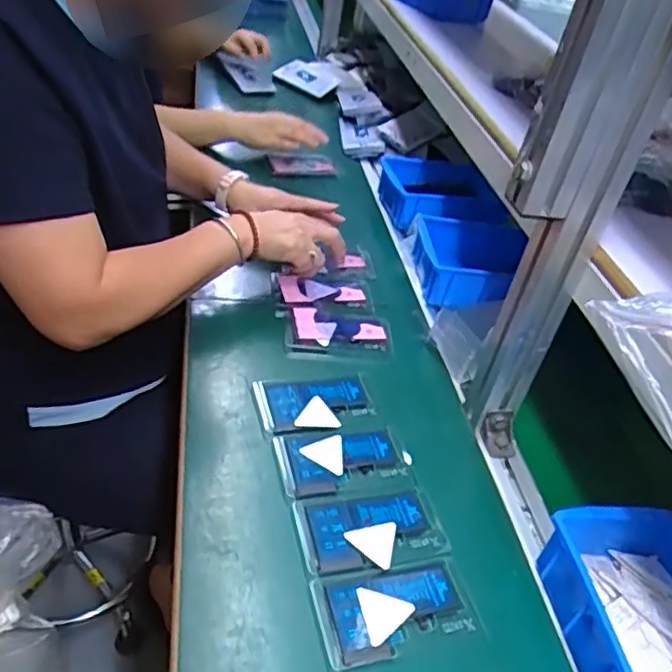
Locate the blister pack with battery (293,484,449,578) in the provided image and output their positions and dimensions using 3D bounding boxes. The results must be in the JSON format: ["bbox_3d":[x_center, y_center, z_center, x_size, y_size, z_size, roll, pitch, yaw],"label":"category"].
[{"bbox_3d":[0.030,0.165,0.549,0.124,0.008,0.072,-2,41,-18],"label":"blister pack with battery"}]

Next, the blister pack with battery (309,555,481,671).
[{"bbox_3d":[0.048,0.214,0.501,0.124,0.008,0.069,-2,41,-19],"label":"blister pack with battery"}]

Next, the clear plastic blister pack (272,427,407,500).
[{"bbox_3d":[0.004,0.117,0.604,0.116,0.010,0.069,-3,41,-20],"label":"clear plastic blister pack"}]

